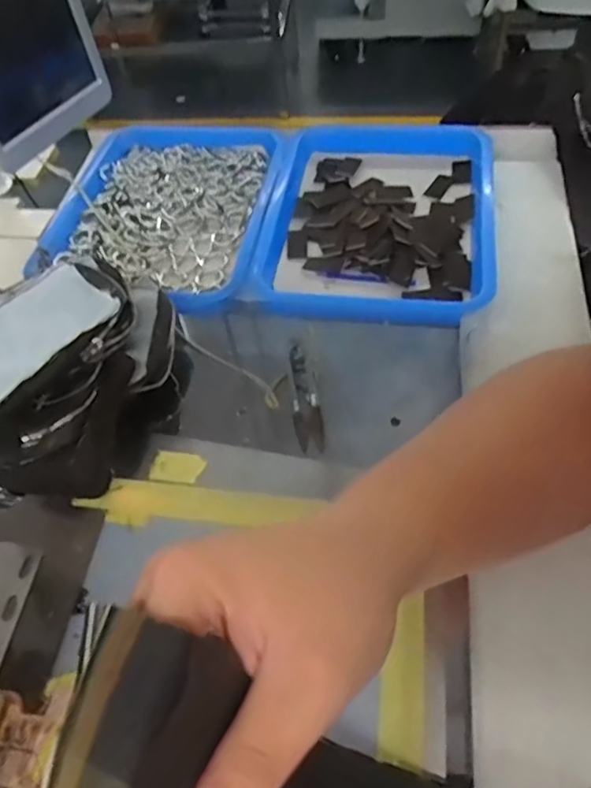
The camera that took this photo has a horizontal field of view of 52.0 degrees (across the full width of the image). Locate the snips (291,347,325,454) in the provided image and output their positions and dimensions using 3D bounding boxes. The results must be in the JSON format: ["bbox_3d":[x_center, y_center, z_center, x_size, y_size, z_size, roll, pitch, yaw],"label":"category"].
[{"bbox_3d":[0.007,0.001,0.486,0.021,0.005,0.096,-9,53,-1],"label":"snips"}]

